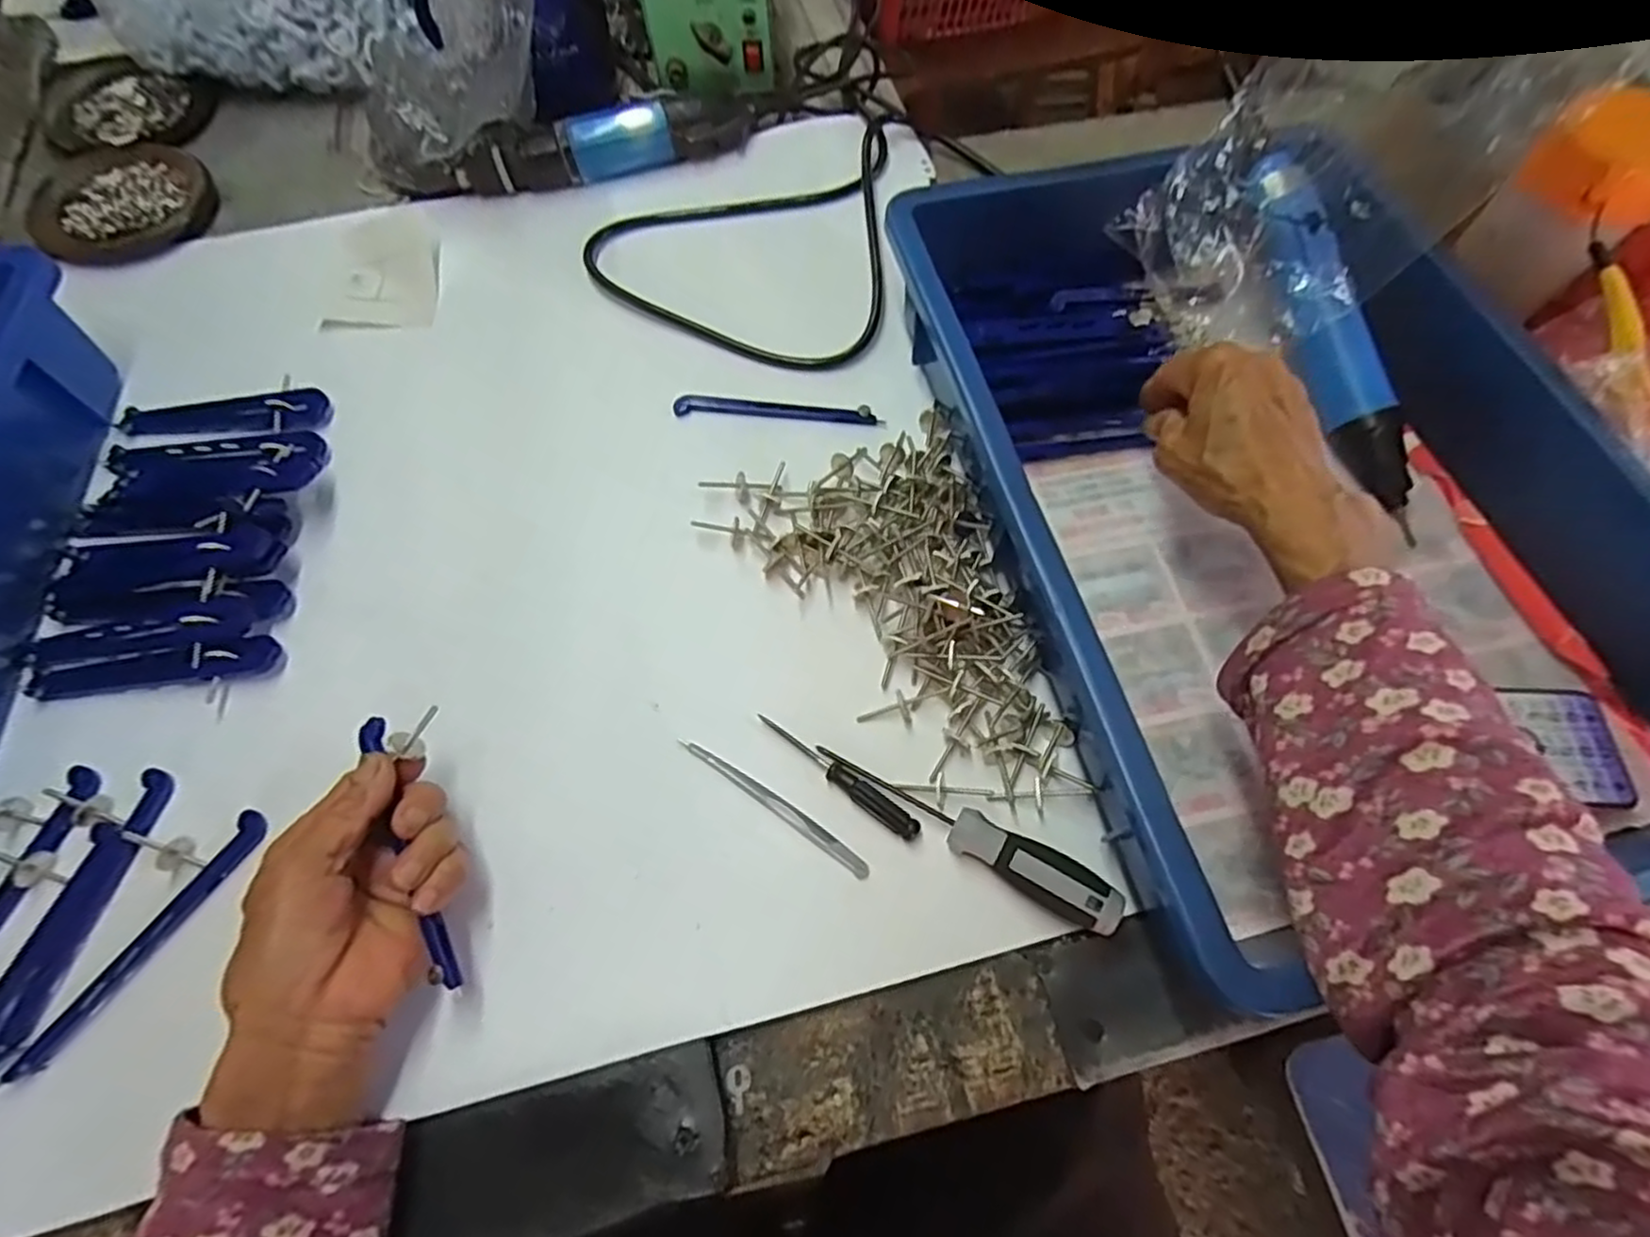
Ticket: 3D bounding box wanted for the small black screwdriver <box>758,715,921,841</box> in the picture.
[{"bbox_3d":[0.006,0.074,0.345,0.091,0.006,0.010,34,71,15],"label":"small black screwdriver"}]

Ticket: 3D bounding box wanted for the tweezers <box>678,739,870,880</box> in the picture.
[{"bbox_3d":[-0.024,0.087,0.341,0.105,0.004,0.009,32,70,15],"label":"tweezers"}]

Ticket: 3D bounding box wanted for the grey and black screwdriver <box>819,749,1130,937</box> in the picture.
[{"bbox_3d":[0.061,0.097,0.327,0.142,0.021,0.022,26,69,12],"label":"grey and black screwdriver"}]

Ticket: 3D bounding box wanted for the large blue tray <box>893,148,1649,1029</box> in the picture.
[{"bbox_3d":[0.225,-0.074,0.367,0.293,0.069,0.415,-13,66,-5],"label":"large blue tray"}]

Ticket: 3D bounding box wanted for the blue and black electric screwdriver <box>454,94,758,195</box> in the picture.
[{"bbox_3d":[-0.154,-0.342,0.514,0.207,0.031,0.052,-15,66,-6],"label":"blue and black electric screwdriver"}]

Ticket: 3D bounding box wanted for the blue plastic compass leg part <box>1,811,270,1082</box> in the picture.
[{"bbox_3d":[-0.296,0.139,0.316,0.014,0.008,0.120,30,70,14],"label":"blue plastic compass leg part"}]

